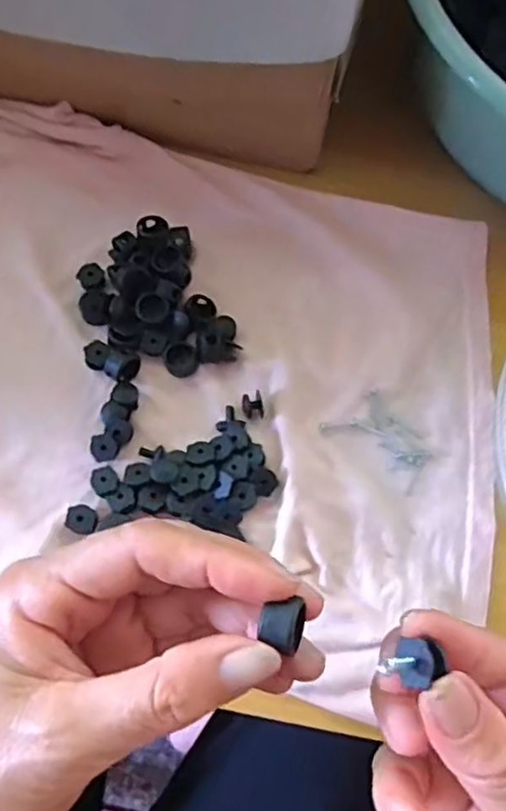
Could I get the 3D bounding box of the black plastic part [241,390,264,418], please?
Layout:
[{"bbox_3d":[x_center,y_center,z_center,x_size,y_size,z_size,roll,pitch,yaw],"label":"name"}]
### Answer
[{"bbox_3d":[0.000,-0.001,0.328,0.010,0.006,0.013,-6,71,-10],"label":"black plastic part"}]

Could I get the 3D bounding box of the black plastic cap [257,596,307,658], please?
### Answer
[{"bbox_3d":[0.009,0.064,0.188,0.012,0.015,0.014,27,65,10],"label":"black plastic cap"}]

